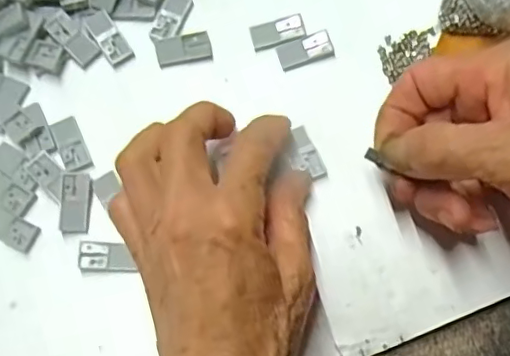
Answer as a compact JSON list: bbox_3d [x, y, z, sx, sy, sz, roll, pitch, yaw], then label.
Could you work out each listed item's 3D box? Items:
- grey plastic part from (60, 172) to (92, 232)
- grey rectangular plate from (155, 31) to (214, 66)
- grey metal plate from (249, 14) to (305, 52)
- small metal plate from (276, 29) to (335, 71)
[{"bbox_3d":[-0.084,0.012,0.270,0.014,0.004,0.028,3,81,-10],"label":"grey plastic part"},{"bbox_3d":[-0.037,-0.067,0.294,0.028,0.004,0.012,-14,74,-2],"label":"grey rectangular plate"},{"bbox_3d":[0.012,-0.076,0.294,0.028,0.004,0.014,-17,74,-3],"label":"grey metal plate"},{"bbox_3d":[0.026,-0.065,0.291,0.028,0.004,0.014,-20,74,-4],"label":"small metal plate"}]

